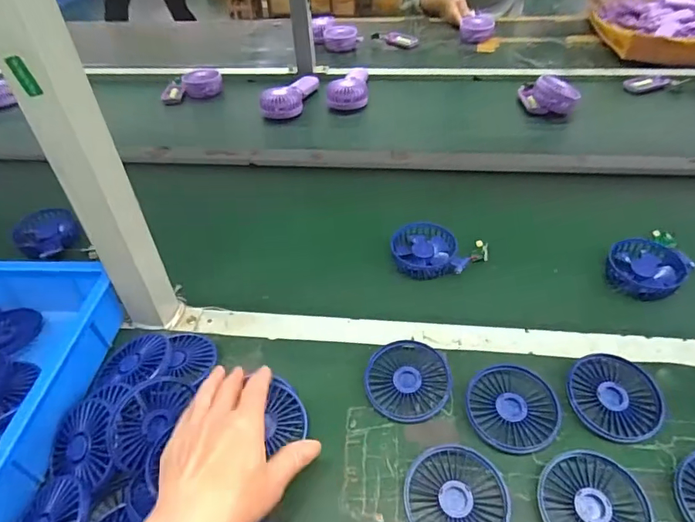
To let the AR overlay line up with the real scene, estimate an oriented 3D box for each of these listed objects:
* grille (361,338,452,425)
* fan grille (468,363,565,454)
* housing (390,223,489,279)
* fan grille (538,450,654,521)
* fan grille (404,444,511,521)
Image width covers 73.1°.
[{"bbox_3d":[0.063,0.125,0.492,0.085,0.022,0.081,-2,43,1],"label":"grille"},{"bbox_3d":[0.164,0.147,0.467,0.087,0.018,0.086,-2,43,1],"label":"fan grille"},{"bbox_3d":[0.129,-0.015,0.653,0.130,0.022,0.088,1,44,4],"label":"housing"},{"bbox_3d":[0.210,0.208,0.398,0.086,0.015,0.084,-2,43,1],"label":"fan grille"},{"bbox_3d":[0.095,0.207,0.409,0.085,0.015,0.085,-2,43,1],"label":"fan grille"}]

